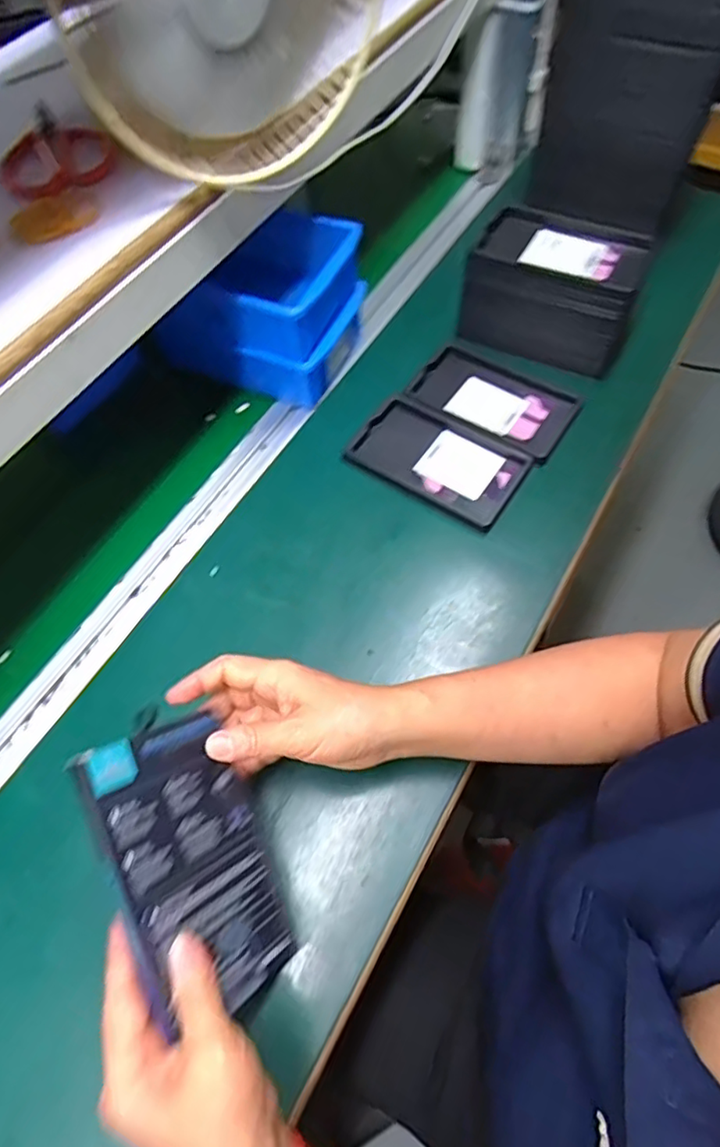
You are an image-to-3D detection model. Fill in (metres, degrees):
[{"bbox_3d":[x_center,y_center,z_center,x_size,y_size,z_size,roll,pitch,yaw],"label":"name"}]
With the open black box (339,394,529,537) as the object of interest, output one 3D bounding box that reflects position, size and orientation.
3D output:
[{"bbox_3d":[0.077,-0.113,0.585,0.159,0.013,0.097,30,67,18],"label":"open black box"}]

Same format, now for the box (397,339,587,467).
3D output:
[{"bbox_3d":[0.138,-0.182,0.617,0.160,0.012,0.098,31,68,18],"label":"box"}]

